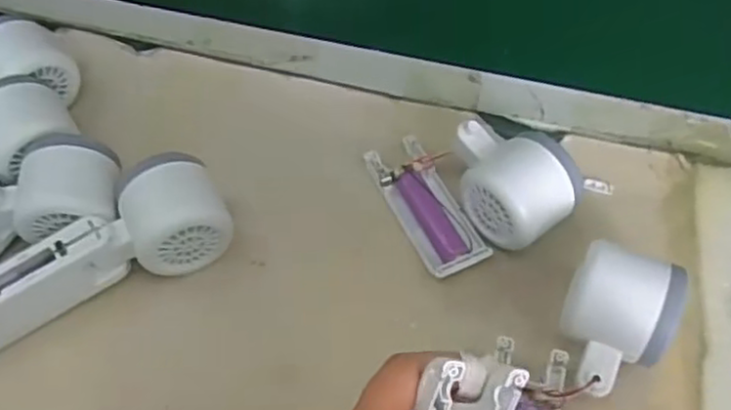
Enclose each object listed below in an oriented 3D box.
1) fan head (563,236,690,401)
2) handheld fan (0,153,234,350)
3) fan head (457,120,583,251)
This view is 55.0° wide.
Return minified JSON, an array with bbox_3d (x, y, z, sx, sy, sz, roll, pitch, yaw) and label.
[{"bbox_3d":[0.133,0.064,0.381,0.057,0.057,0.077,23,61,14],"label":"fan head"},{"bbox_3d":[-0.162,0.027,0.409,0.166,0.049,0.062,-27,61,-16],"label":"handheld fan"},{"bbox_3d":[0.088,-0.014,0.435,0.060,0.053,0.082,-39,65,-22],"label":"fan head"}]

